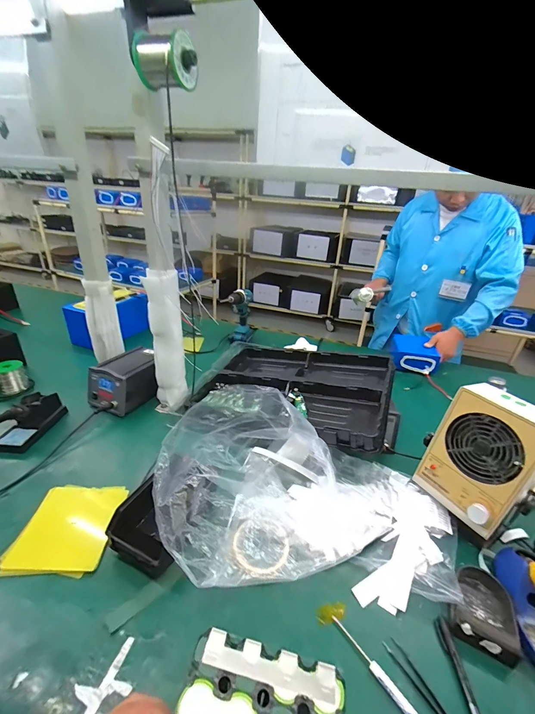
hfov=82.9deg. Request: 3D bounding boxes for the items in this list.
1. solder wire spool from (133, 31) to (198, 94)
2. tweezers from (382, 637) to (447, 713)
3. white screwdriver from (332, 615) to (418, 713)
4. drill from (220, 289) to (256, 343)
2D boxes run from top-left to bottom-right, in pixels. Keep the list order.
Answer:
[{"bbox_3d":[-0.168,-0.491,0.501,0.083,0.073,0.083,15,30,20],"label":"solder wire spool"},{"bbox_3d":[0.200,0.409,0.360,0.017,0.005,0.136,-16,34,-32],"label":"tweezers"},{"bbox_3d":[0.138,0.392,0.375,0.012,0.010,0.144,-18,35,-34],"label":"white screwdriver"},{"bbox_3d":[-0.106,-0.144,1.158,0.086,0.210,0.162,6,31,3],"label":"drill"}]

